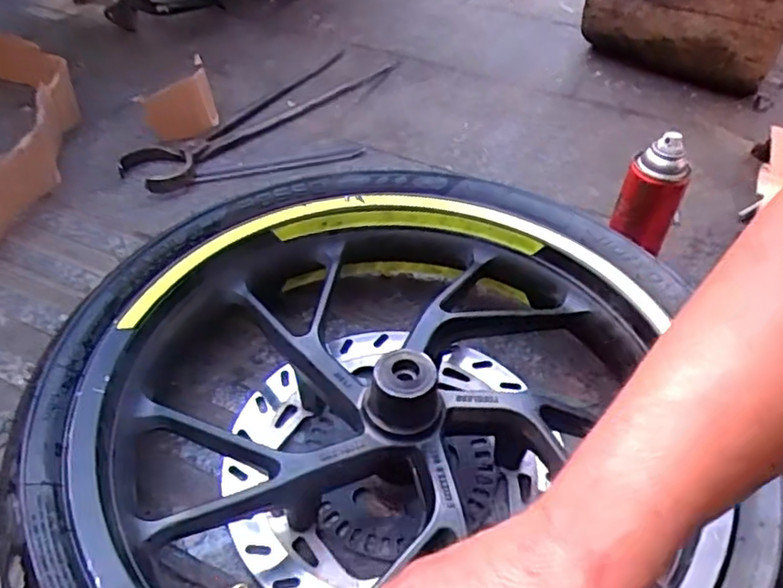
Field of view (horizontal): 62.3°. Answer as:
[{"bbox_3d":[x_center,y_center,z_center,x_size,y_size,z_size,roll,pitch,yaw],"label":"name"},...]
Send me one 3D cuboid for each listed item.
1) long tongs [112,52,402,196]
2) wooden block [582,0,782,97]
[{"bbox_3d":[-0.179,-0.280,0.962,0.122,0.029,0.492,26,50,20],"label":"long tongs"},{"bbox_3d":[0.494,-0.482,1.090,0.321,0.178,0.156,28,50,21],"label":"wooden block"}]

